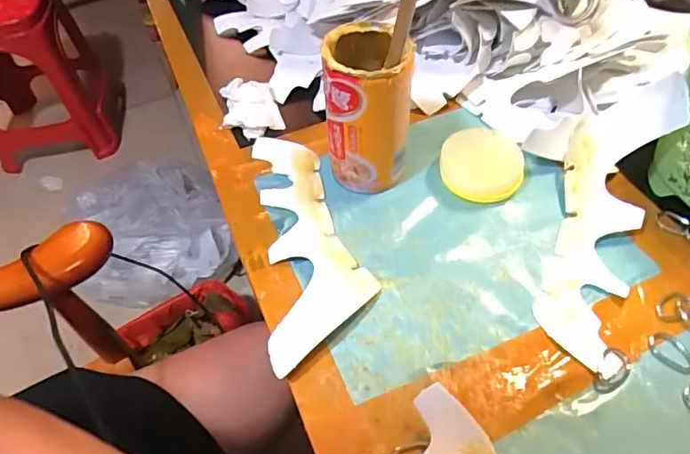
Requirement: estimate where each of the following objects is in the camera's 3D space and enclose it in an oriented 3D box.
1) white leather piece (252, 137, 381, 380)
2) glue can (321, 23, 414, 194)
[{"bbox_3d":[-0.029,0.001,0.394,0.075,0.018,0.217,-10,53,-3],"label":"white leather piece"},{"bbox_3d":[0.019,-0.090,0.393,0.061,0.116,0.059,-2,53,3],"label":"glue can"}]

